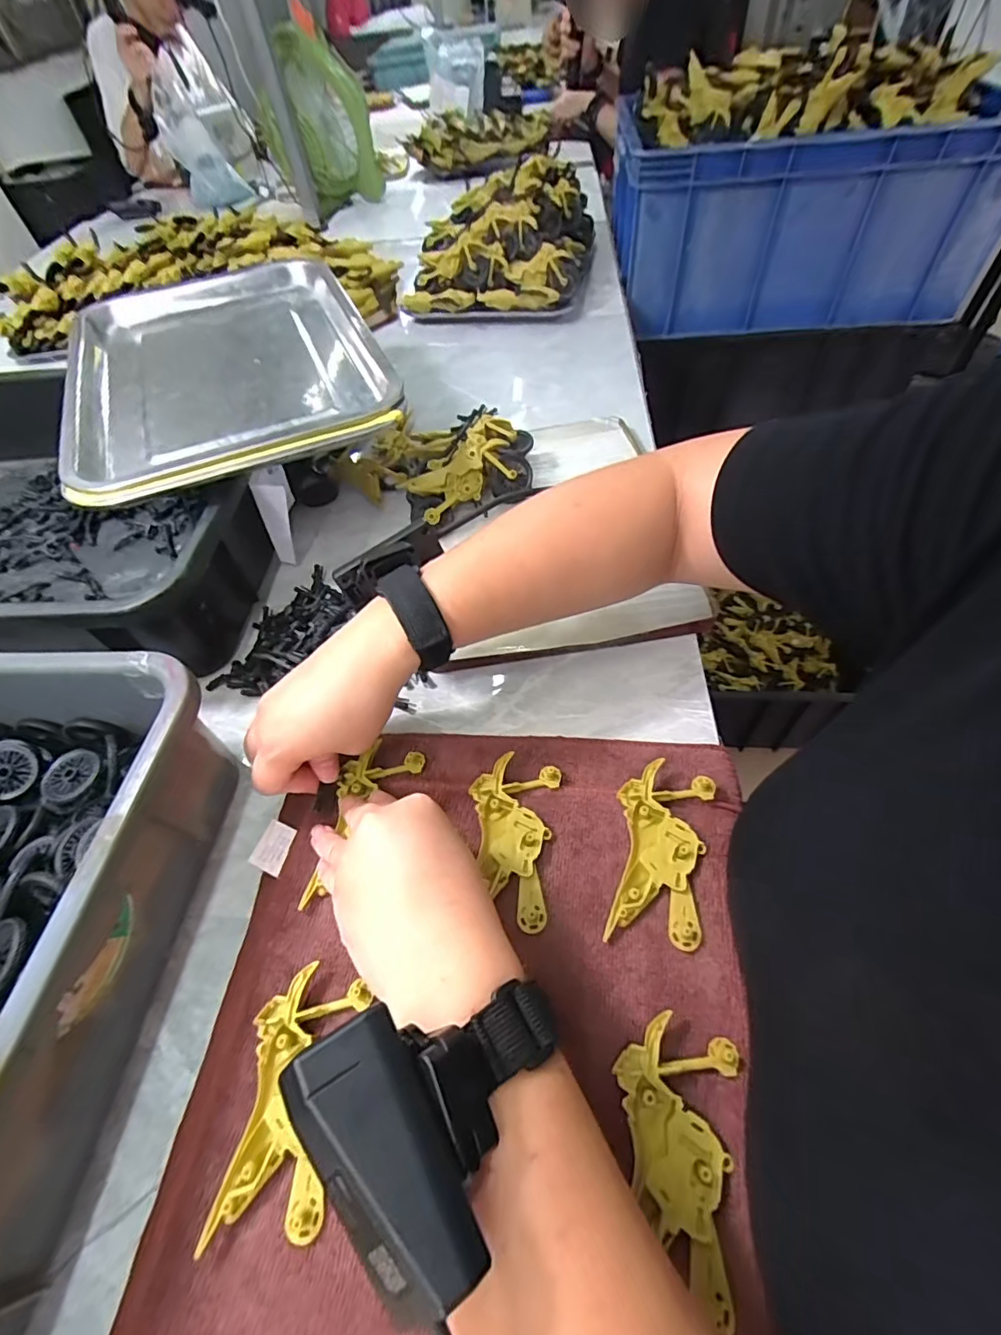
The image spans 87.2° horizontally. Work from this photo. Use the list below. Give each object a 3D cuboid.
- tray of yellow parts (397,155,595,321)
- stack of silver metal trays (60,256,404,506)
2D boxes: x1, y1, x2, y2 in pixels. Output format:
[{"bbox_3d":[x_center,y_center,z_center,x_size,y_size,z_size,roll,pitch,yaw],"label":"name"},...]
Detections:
[{"bbox_3d":[-0.002,-0.616,0.773,0.254,0.130,0.254,8,56,10],"label":"tray of yellow parts"},{"bbox_3d":[-0.258,-0.285,0.486,0.261,0.030,0.375,-24,56,-11],"label":"stack of silver metal trays"}]

